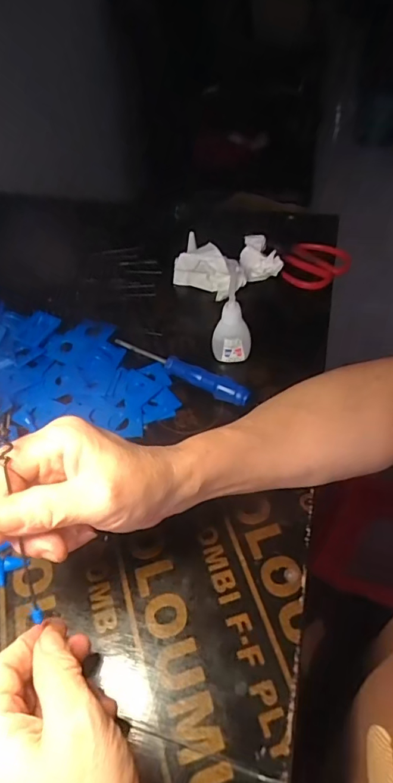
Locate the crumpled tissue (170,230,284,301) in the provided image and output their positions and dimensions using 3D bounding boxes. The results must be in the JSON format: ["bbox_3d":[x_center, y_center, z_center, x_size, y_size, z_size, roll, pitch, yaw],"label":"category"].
[{"bbox_3d":[0.036,-0.138,0.513,0.114,0.054,0.055,-13,49,-9],"label":"crumpled tissue"}]

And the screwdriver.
[{"bbox_3d":[-0.017,-0.020,0.442,0.147,0.019,0.015,23,54,21],"label":"screwdriver"}]

